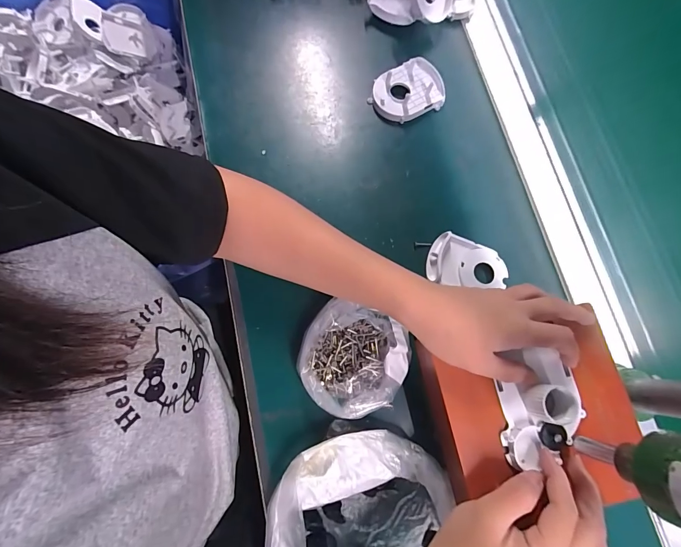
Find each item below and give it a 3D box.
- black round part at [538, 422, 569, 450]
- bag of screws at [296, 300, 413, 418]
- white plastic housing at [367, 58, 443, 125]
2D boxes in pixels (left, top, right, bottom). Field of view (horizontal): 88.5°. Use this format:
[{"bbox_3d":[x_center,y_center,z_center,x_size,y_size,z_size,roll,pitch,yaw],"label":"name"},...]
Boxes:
[{"bbox_3d":[0.165,0.125,0.268,0.022,0.010,0.019,9,77,1],"label":"black round part"},{"bbox_3d":[0.012,0.083,0.330,0.097,0.030,0.092,17,75,0],"label":"bag of screws"},{"bbox_3d":[0.080,-0.218,0.420,0.088,0.018,0.064,-24,79,-10],"label":"white plastic housing"}]

